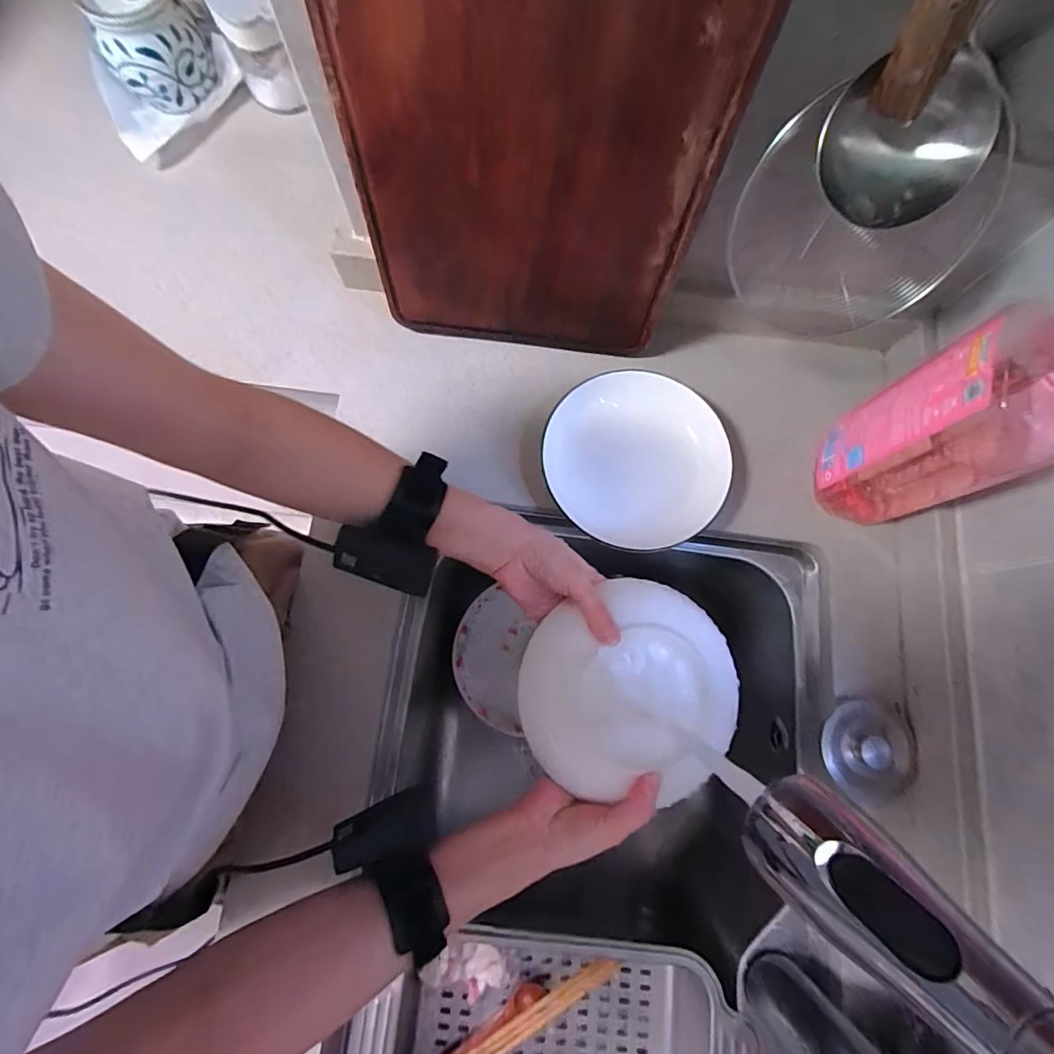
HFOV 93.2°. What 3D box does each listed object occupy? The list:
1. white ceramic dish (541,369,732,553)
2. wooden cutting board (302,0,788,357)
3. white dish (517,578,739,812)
[{"bbox_3d":[0.101,-0.063,0.480,0.163,0.052,0.170,0,76,-2],"label":"white ceramic dish"},{"bbox_3d":[0.002,-0.262,0.342,0.263,0.385,0.022,7,71,-1],"label":"wooden cutting board"},{"bbox_3d":[0.084,0.122,0.381,0.167,0.054,0.163,0,76,-2],"label":"white dish"}]

